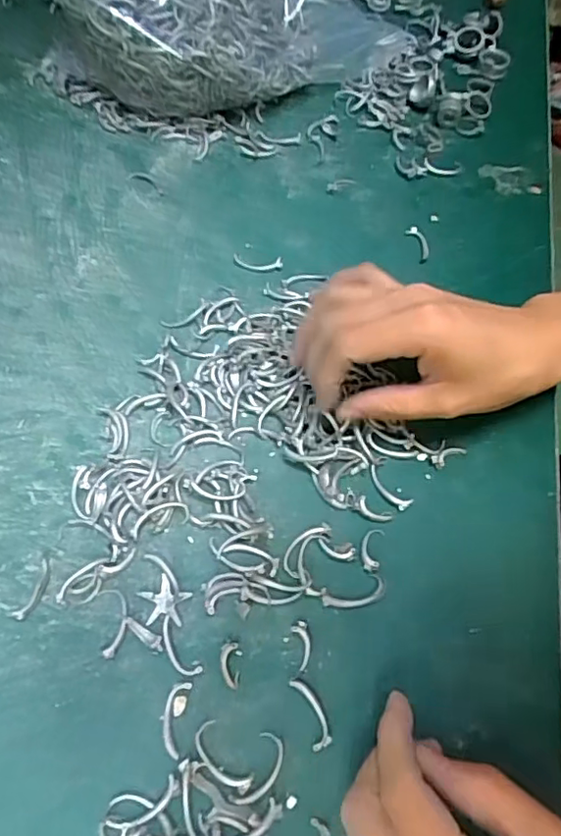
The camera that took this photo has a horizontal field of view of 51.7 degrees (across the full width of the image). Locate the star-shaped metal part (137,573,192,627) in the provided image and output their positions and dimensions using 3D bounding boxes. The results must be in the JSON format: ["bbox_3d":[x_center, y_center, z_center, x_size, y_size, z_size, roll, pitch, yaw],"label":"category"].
[{"bbox_3d":[-0.055,0.087,0.274,0.024,0.004,0.021,31,65,14],"label":"star-shaped metal part"}]

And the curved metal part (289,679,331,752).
[{"bbox_3d":[0.014,0.129,0.254,0.009,0.004,0.029,-18,64,-12],"label":"curved metal part"}]

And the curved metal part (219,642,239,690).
[{"bbox_3d":[-0.023,0.111,0.262,0.009,0.006,0.019,-2,62,-3],"label":"curved metal part"}]

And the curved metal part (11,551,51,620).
[{"bbox_3d":[-0.117,0.080,0.276,0.009,0.004,0.031,16,62,6],"label":"curved metal part"}]

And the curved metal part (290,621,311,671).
[{"bbox_3d":[0.010,0.105,0.268,0.008,0.005,0.021,-6,74,-5],"label":"curved metal part"}]

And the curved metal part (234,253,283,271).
[{"bbox_3d":[-0.015,-0.102,0.378,0.032,0.004,0.010,9,62,3],"label":"curved metal part"}]

